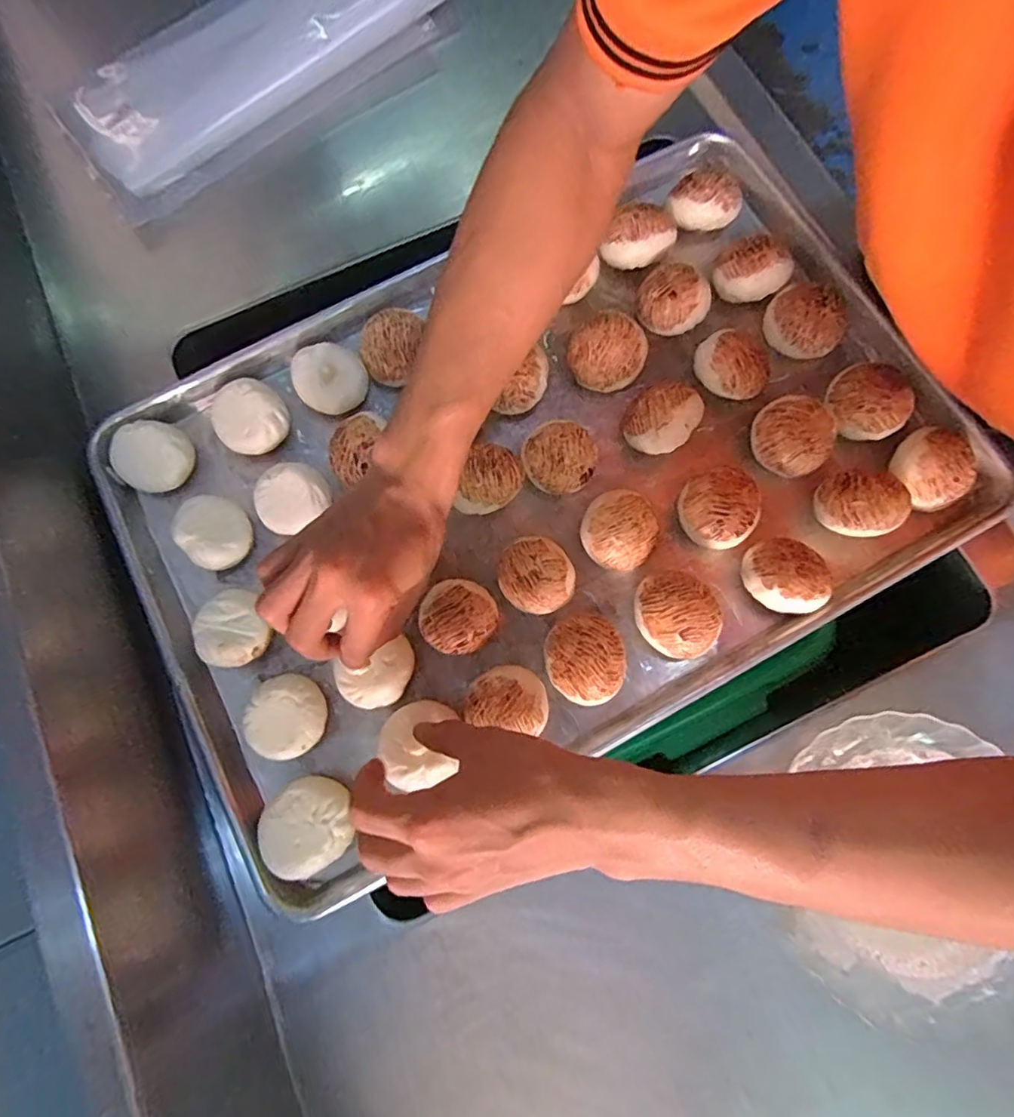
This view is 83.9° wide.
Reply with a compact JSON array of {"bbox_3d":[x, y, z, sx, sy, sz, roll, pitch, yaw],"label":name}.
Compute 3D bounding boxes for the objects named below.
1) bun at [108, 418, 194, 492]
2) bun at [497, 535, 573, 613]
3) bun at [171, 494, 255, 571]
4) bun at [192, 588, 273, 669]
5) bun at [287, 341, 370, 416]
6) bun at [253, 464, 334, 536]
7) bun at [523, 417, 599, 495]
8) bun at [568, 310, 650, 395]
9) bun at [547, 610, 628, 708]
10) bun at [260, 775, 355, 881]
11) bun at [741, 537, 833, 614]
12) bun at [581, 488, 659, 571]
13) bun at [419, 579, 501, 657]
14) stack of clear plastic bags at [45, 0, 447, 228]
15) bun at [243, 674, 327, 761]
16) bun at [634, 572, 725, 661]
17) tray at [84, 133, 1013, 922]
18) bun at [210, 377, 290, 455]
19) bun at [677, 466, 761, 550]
[{"bbox_3d":[-0.274,-0.079,0.438,0.058,0.029,0.054,0,78,1],"label":"bun"},{"bbox_3d":[0.020,0.014,0.405,0.049,0.040,0.052,0,78,1],"label":"bun"},{"bbox_3d":[-0.218,-0.019,0.423,0.057,0.038,0.048,35,81,8],"label":"bun"},{"bbox_3d":[-0.194,0.052,0.405,0.046,0.035,0.051,-29,78,-5],"label":"bun"},{"bbox_3d":[-0.140,-0.143,0.448,0.056,0.037,0.052,0,78,1],"label":"bun"},{"bbox_3d":[-0.164,-0.046,0.435,0.054,0.032,0.046,-35,79,-6],"label":"bun"},{"bbox_3d":[0.039,-0.074,0.426,0.052,0.042,0.046,15,78,5],"label":"bun"},{"bbox_3d":[0.079,-0.161,0.445,0.060,0.043,0.056,0,78,1],"label":"bun"},{"bbox_3d":[0.054,0.070,0.391,0.053,0.041,0.061,-2,78,1],"label":"bun"},{"bbox_3d":[-0.129,0.175,0.375,0.053,0.039,0.055,0,78,1],"label":"bun"},{"bbox_3d":[0.195,0.014,0.400,0.052,0.041,0.055,0,78,1],"label":"bun"},{"bbox_3d":[0.081,-0.019,0.412,0.051,0.040,0.052,0,78,1],"label":"bun"},{"bbox_3d":[-0.034,0.043,0.402,0.053,0.035,0.049,0,78,1],"label":"bun"},{"bbox_3d":[-0.236,-0.487,0.545,0.387,0.026,0.198,-36,79,-6],"label":"stack of clear plastic bags"},{"bbox_3d":[-0.150,0.110,0.393,0.049,0.034,0.053,0,78,1],"label":"bun"},{"bbox_3d":[0.116,0.039,0.395,0.049,0.042,0.060,-26,78,-4],"label":"bun"},{"bbox_3d":[0.027,-0.073,0.429,0.606,0.051,0.393,-29,78,-5],"label":"tray"},{"bbox_3d":[-0.200,-0.109,0.445,0.054,0.031,0.055,0,78,1],"label":"bun"},{"bbox_3d":[0.153,-0.036,0.413,0.052,0.039,0.054,0,78,1],"label":"bun"}]

